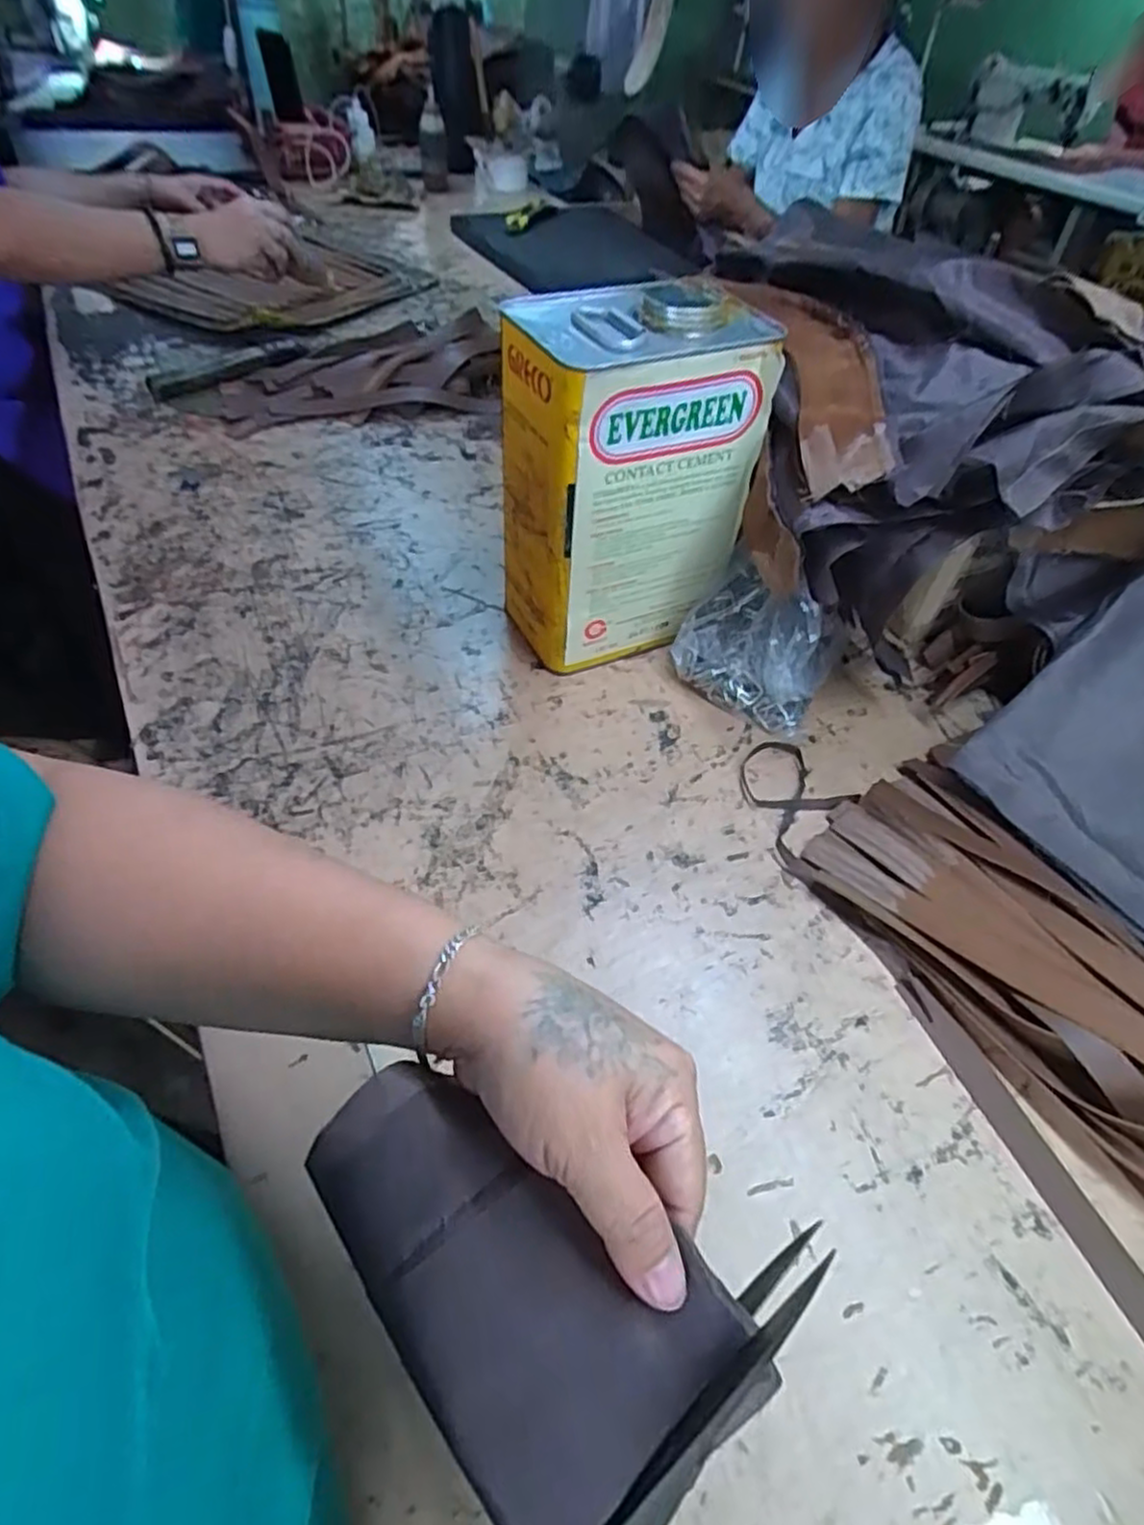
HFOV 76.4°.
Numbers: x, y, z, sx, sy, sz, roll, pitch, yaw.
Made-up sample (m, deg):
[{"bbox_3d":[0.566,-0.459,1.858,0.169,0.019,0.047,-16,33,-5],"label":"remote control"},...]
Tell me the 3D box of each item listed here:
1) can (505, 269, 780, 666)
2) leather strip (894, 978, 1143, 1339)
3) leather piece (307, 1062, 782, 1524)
[{"bbox_3d":[0.036,-0.195,0.520,0.150,0.222,0.094,-17,52,-19],"label":"can"},{"bbox_3d":[0.262,0.250,0.326,0.022,0.004,0.332,-16,53,-17],"label":"leather strip"},{"bbox_3d":[-0.017,0.152,0.224,0.078,0.019,0.135,-29,57,-27],"label":"leather piece"}]

